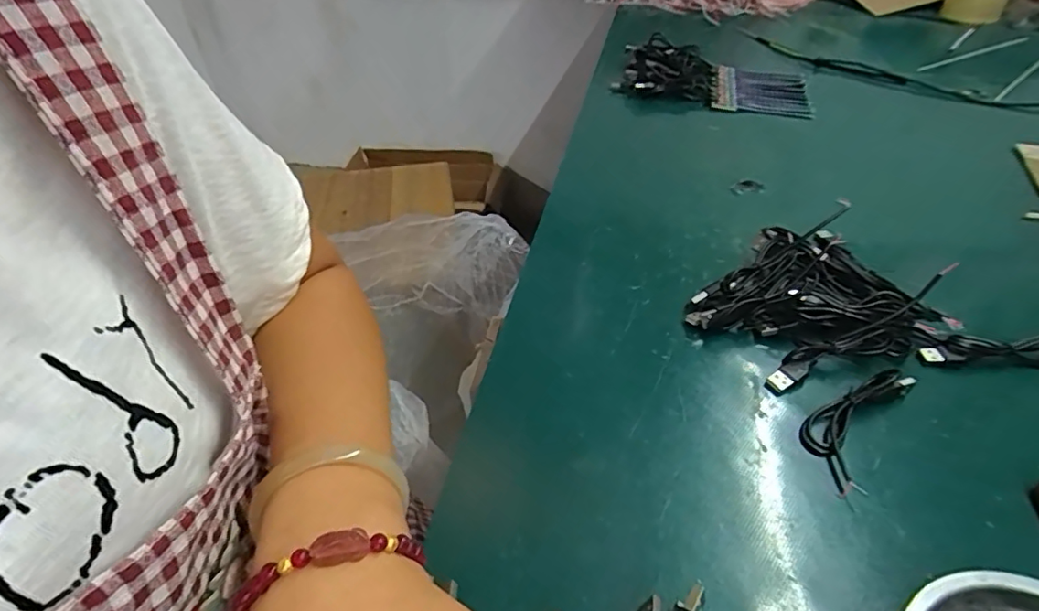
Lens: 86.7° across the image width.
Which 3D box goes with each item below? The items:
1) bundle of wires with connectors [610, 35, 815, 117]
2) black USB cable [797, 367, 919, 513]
[{"bbox_3d":[0.272,-0.312,0.774,0.267,0.047,0.170,20,47,23],"label":"bundle of wires with connectors"},{"bbox_3d":[0.206,0.070,0.340,0.043,0.021,0.105,29,49,28],"label":"black USB cable"}]

